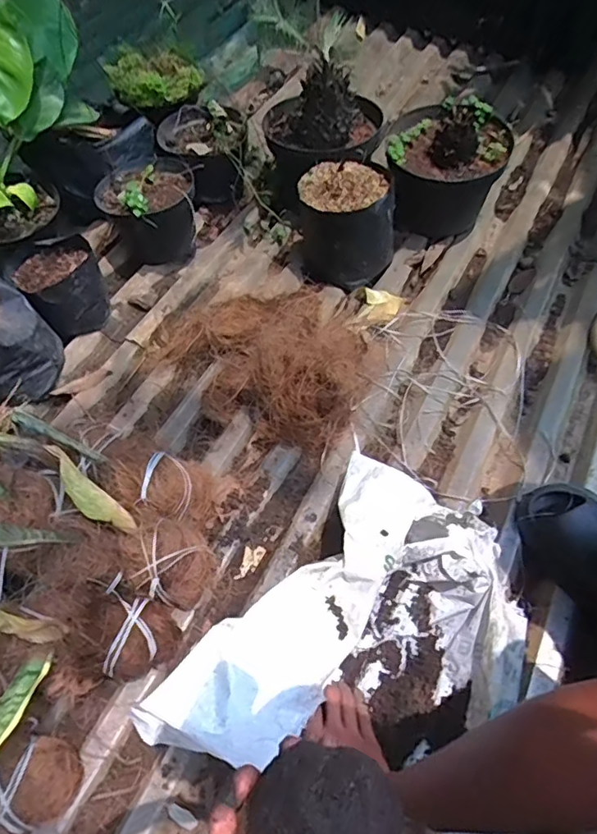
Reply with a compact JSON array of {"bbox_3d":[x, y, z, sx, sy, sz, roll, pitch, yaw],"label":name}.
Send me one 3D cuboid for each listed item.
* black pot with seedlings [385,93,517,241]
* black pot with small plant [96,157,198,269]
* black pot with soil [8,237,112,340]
[{"bbox_3d":[0.267,-0.461,1.028,0.213,0.191,0.199,1,57,-2],"label":"black pot with seedlings"},{"bbox_3d":[-0.271,-0.374,0.998,0.168,0.137,0.189,-14,59,-12],"label":"black pot with small plant"},{"bbox_3d":[-0.385,-0.208,0.916,0.122,0.113,0.120,1,57,-2],"label":"black pot with soil"}]

